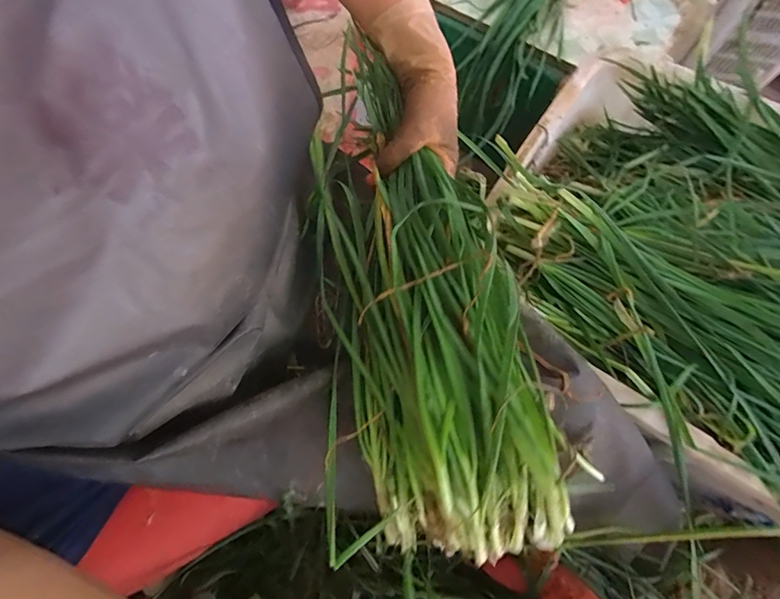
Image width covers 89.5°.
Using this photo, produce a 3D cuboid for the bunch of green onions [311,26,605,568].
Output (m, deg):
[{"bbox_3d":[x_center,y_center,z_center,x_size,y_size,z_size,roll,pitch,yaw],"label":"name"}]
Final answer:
[{"bbox_3d":[0.000,-0.021,0.343,0.165,0.100,0.430,-14,70,-3],"label":"bunch of green onions"}]

